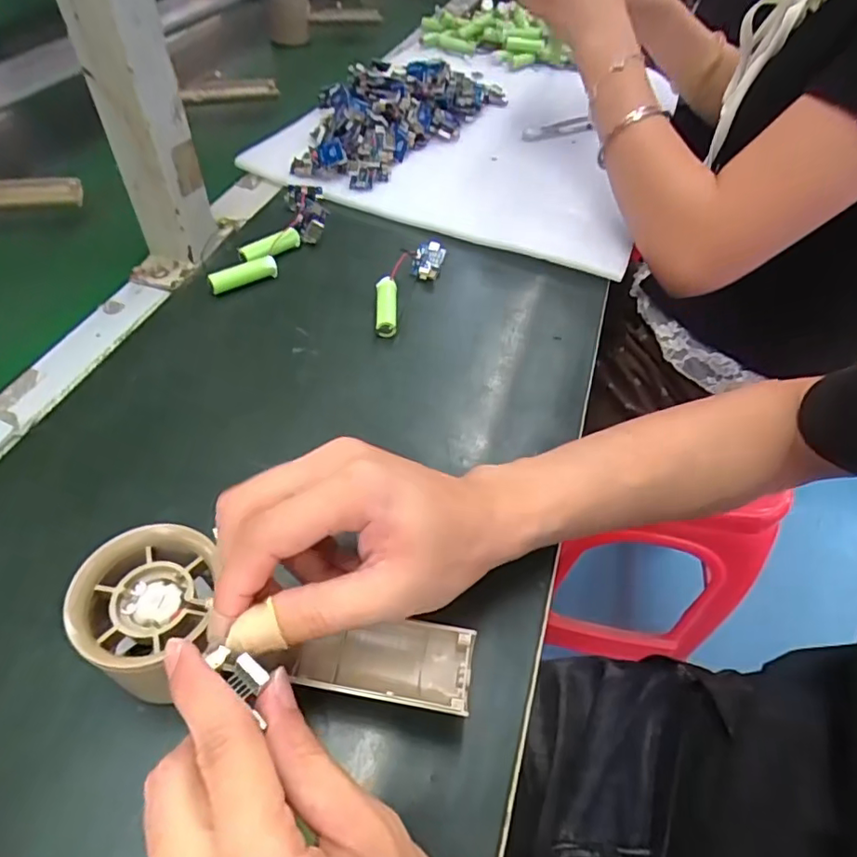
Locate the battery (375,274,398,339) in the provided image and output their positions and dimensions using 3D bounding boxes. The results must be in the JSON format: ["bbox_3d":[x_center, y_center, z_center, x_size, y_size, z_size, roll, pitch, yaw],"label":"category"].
[{"bbox_3d":[-0.030,-0.090,0.408,0.015,0.016,0.053,1,51,-5],"label":"battery"}]

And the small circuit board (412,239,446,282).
[{"bbox_3d":[0.000,-0.134,0.447,0.023,0.017,0.028,14,51,5],"label":"small circuit board"}]

